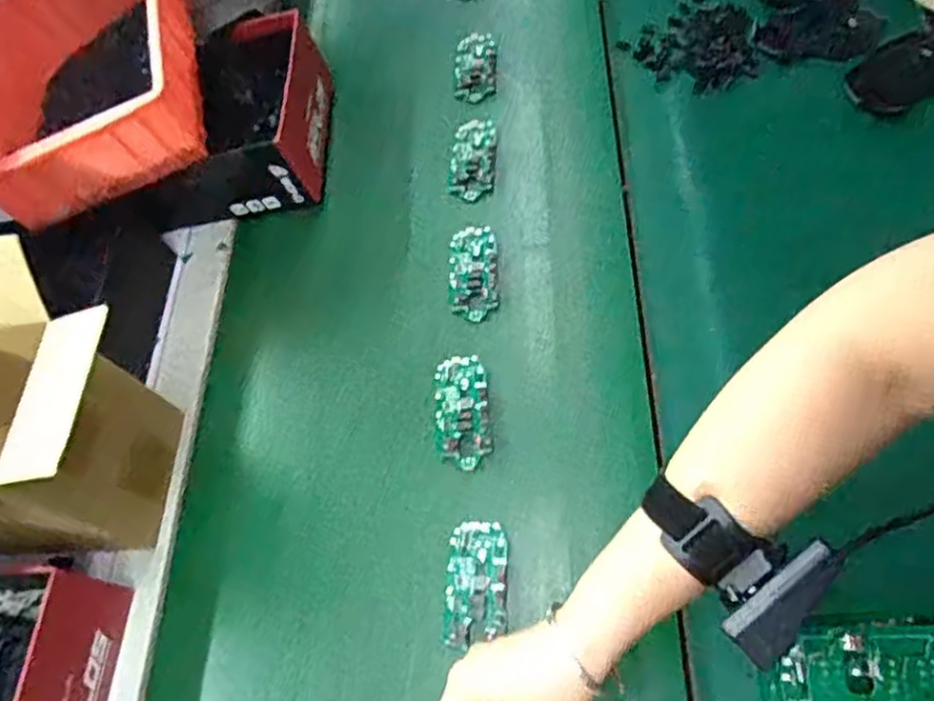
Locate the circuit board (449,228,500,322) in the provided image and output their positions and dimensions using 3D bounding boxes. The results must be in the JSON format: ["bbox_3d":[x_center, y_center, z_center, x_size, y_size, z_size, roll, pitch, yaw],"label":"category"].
[{"bbox_3d":[0.006,-0.073,0.659,0.045,0.008,0.097,-3,62,2],"label":"circuit board"}]

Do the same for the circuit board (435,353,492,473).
[{"bbox_3d":[-0.004,0.049,0.597,0.043,0.007,0.097,-6,62,1],"label":"circuit board"}]

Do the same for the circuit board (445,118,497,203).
[{"bbox_3d":[0.006,-0.195,0.724,0.047,0.012,0.099,2,63,5],"label":"circuit board"}]

